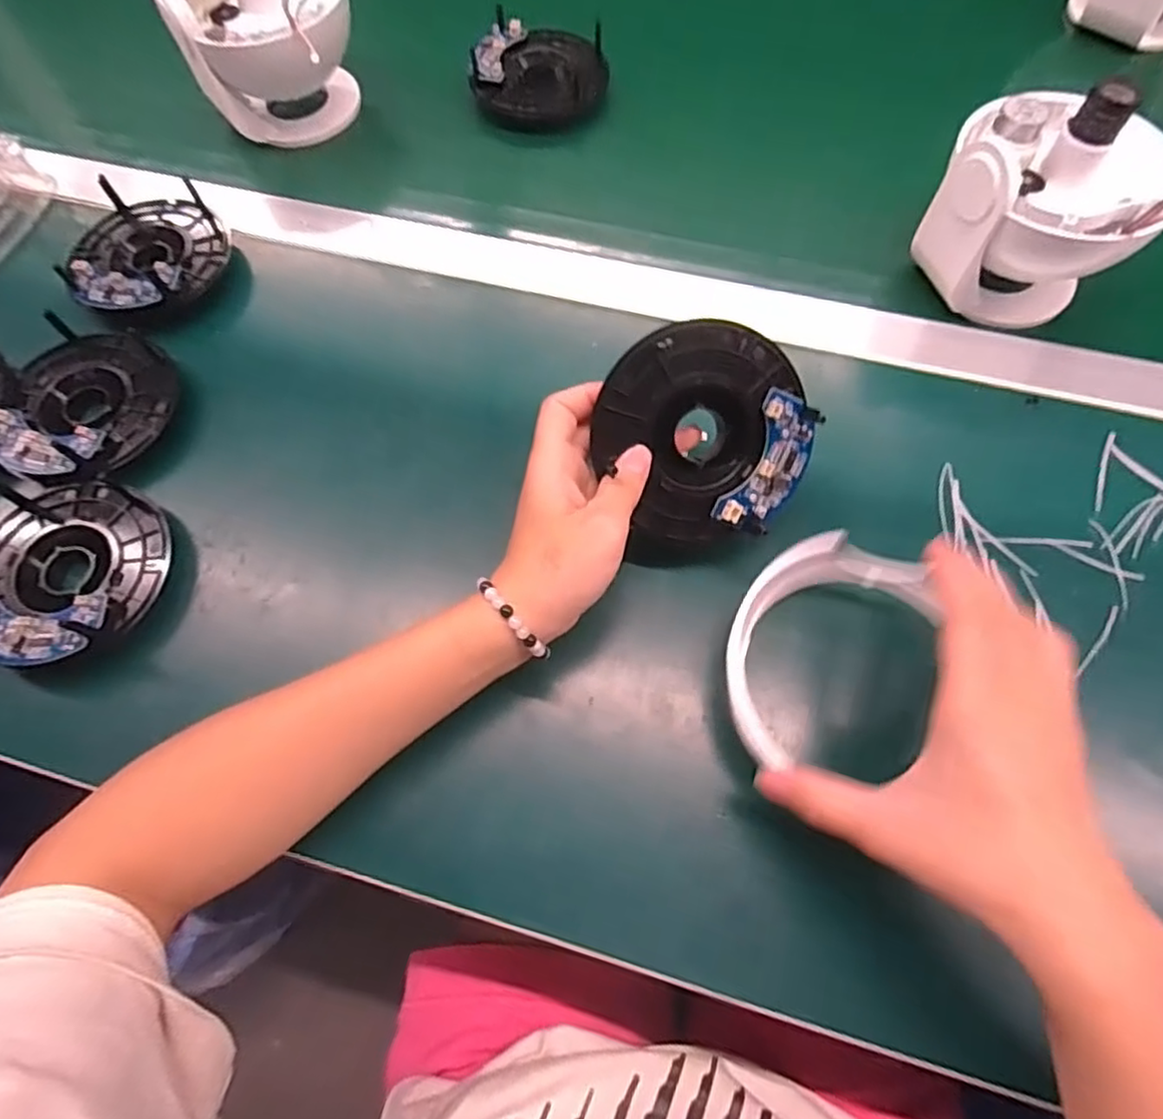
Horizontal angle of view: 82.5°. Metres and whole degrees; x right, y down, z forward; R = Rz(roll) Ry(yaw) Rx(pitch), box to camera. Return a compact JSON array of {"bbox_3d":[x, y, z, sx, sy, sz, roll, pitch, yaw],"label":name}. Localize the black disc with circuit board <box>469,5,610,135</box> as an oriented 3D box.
[{"bbox_3d":[-0.031,-0.366,0.499,0.097,0.034,0.090,-1,68,1],"label":"black disc with circuit board"}]

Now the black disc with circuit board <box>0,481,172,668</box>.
[{"bbox_3d":[-0.268,0.004,0.342,0.098,0.033,0.095,-1,68,1],"label":"black disc with circuit board"}]

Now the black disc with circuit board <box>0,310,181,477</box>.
[{"bbox_3d":[-0.286,-0.089,0.378,0.094,0.028,0.094,-1,68,1],"label":"black disc with circuit board"}]

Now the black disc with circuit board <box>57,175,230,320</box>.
[{"bbox_3d":[-0.281,-0.198,0.433,0.102,0.036,0.104,27,72,12],"label":"black disc with circuit board"}]

